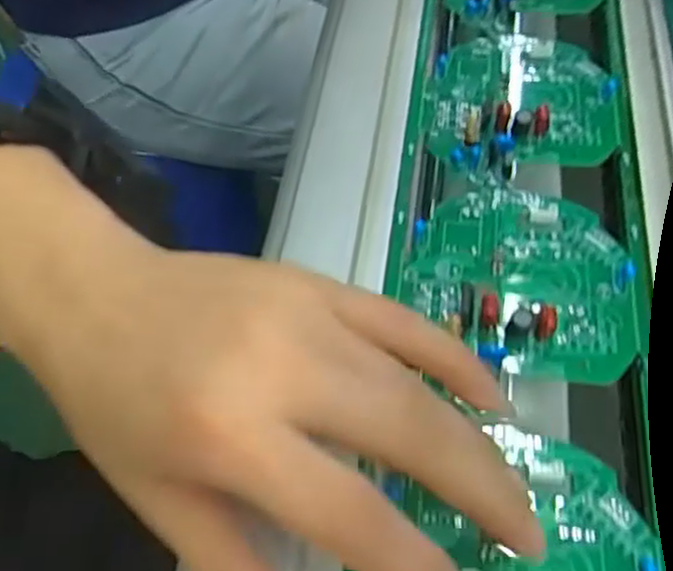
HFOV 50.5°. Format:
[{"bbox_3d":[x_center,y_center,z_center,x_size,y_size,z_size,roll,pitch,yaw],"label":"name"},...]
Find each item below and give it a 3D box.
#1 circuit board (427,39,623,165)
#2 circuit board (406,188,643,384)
[{"bbox_3d":[0.083,-0.086,0.324,0.082,0.012,0.085,3,55,6],"label":"circuit board"},{"bbox_3d":[0.069,-0.006,0.267,0.081,0.014,0.079,9,56,10],"label":"circuit board"}]

